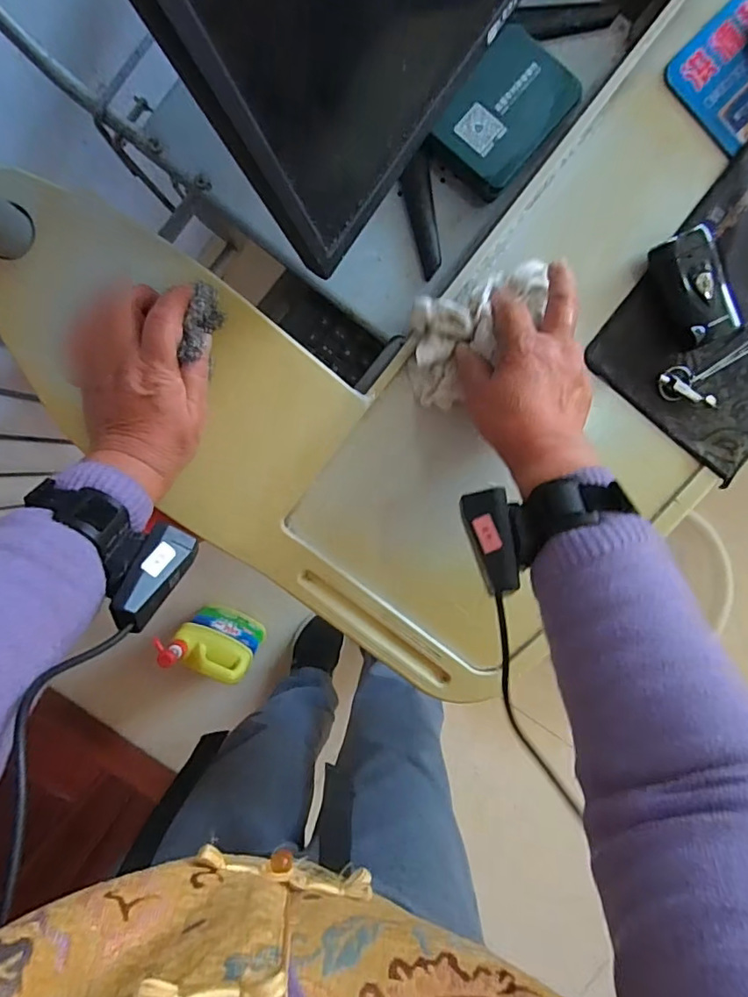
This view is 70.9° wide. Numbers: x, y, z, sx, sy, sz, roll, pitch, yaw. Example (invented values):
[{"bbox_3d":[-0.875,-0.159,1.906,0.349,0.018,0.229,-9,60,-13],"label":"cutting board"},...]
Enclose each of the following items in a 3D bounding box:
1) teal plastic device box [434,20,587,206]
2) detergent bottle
[{"bbox_3d":[0.110,-0.327,0.451,0.082,0.031,0.113,39,93,-3],"label":"teal plastic device box"},{"bbox_3d":[-0.303,0.277,1.009,0.165,0.216,0.060,19,93,-2],"label":"detergent bottle"}]

